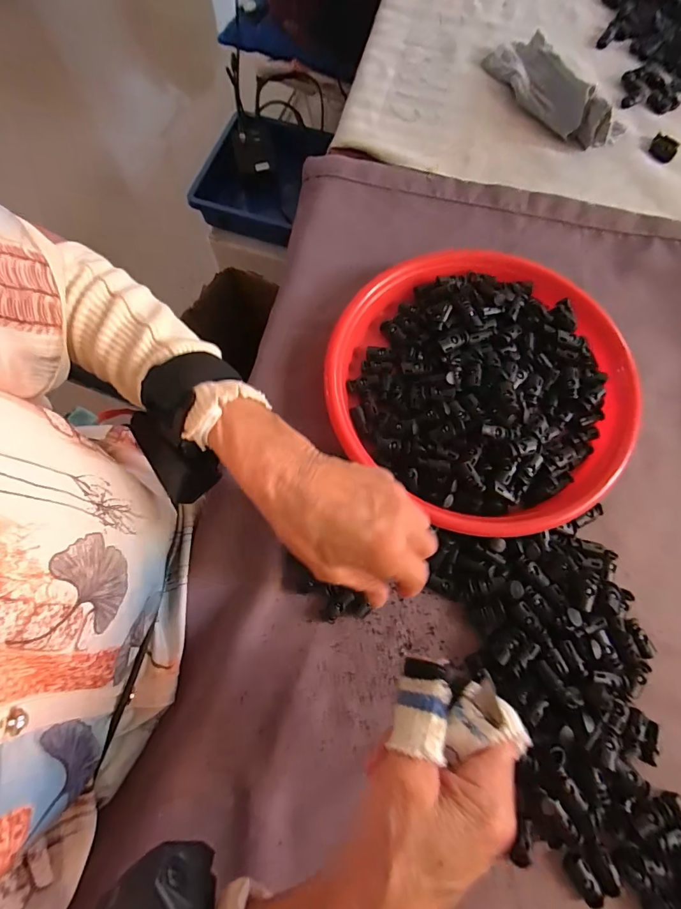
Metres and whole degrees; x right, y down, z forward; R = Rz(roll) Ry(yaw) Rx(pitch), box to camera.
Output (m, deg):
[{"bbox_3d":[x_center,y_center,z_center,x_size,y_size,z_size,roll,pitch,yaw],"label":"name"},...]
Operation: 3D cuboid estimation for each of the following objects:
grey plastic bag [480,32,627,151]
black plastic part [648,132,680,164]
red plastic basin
[{"bbox_3d":[0.239,-0.411,0.472,0.075,0.042,0.184,-30,75,-9],"label":"grey plastic bag"},{"bbox_3d":[0.352,-0.333,0.465,0.027,0.012,0.022,22,74,7],"label":"black plastic part"},{"bbox_3d":[0.120,-0.063,0.367,0.249,0.036,0.240,0,73,0],"label":"red plastic basin"}]

